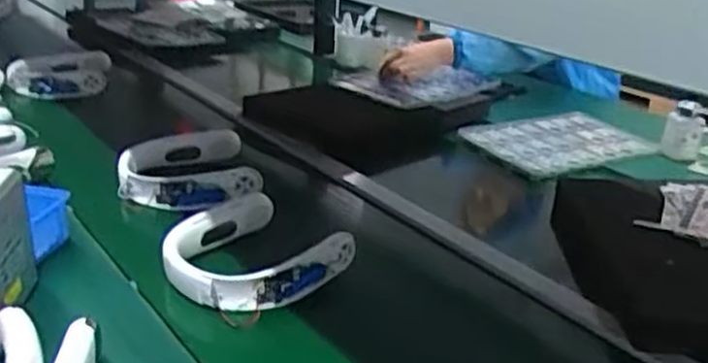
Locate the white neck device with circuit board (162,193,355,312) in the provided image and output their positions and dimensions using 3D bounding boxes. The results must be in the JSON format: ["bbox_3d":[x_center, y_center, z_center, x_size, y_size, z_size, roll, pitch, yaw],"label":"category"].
[{"bbox_3d":[-0.133,0.085,0.921,0.188,0.044,0.185,21,31,38],"label":"white neck device with circuit board"}]

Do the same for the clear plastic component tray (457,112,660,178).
[{"bbox_3d":[0.390,-0.080,1.419,0.324,0.017,0.212,-12,27,-26],"label":"clear plastic component tray"}]

